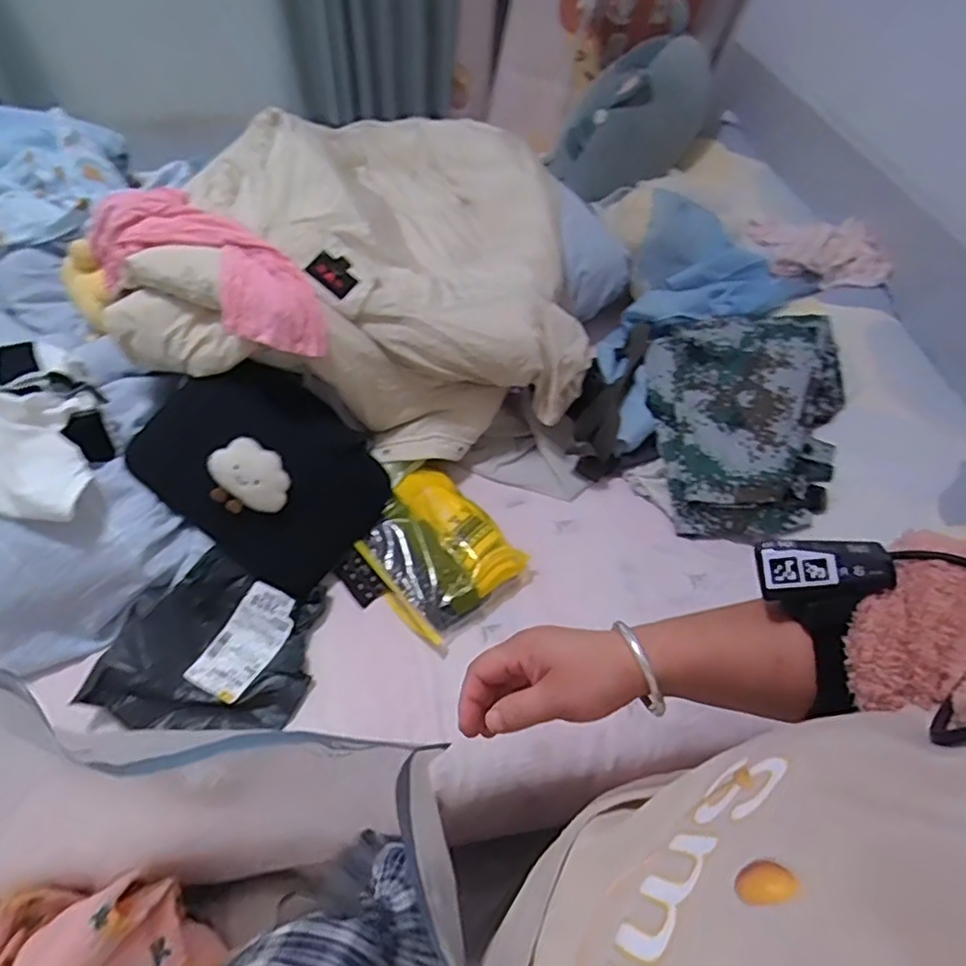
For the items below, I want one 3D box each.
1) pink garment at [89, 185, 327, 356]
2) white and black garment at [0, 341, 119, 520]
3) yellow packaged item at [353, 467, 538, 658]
[{"bbox_3d":[-0.374,-0.286,0.840,0.358,0.091,0.157,33,58,19],"label":"pink garment"},{"bbox_3d":[-0.592,-0.073,0.811,0.230,0.120,0.255,7,53,1],"label":"white and black garment"},{"bbox_3d":[-0.070,0.098,0.910,0.230,0.056,0.189,40,60,23],"label":"yellow packaged item"}]

